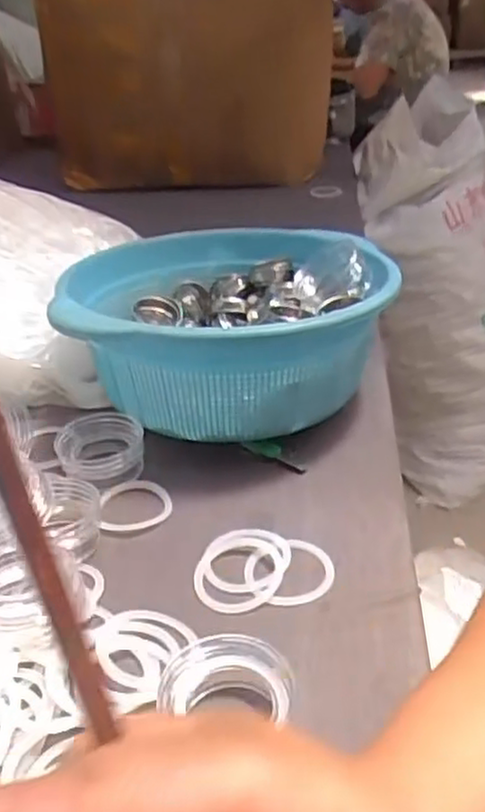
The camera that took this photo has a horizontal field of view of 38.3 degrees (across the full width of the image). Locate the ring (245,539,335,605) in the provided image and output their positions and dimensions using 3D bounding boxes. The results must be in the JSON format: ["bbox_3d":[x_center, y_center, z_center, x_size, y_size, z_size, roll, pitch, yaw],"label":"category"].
[{"bbox_3d":[0.030,0.105,0.451,0.057,0.004,0.056,-2,32,2],"label":"ring"}]

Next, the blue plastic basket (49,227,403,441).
[{"bbox_3d":[-0.010,-0.067,0.618,0.266,0.128,0.275,-2,32,2],"label":"blue plastic basket"}]

